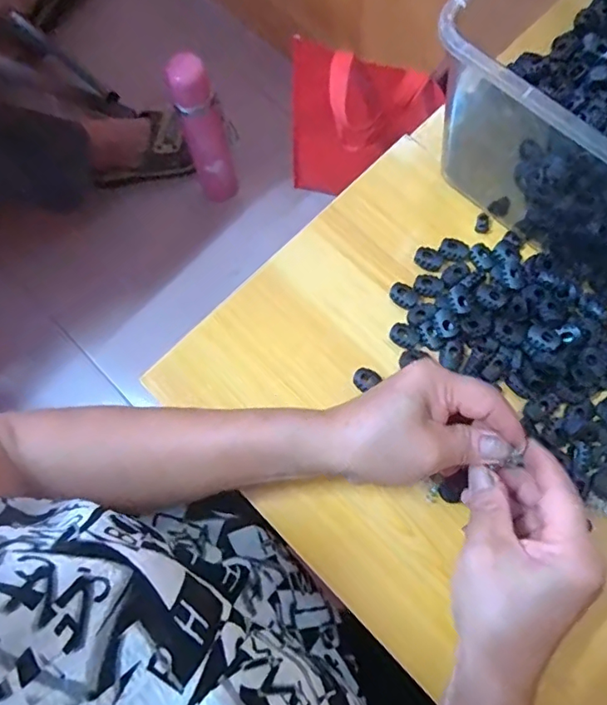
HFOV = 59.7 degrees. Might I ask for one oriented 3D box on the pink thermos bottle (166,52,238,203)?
[{"bbox_3d":[-0.161,-0.357,0.888,0.069,0.292,0.066,-16,75,-2],"label":"pink thermos bottle"}]

